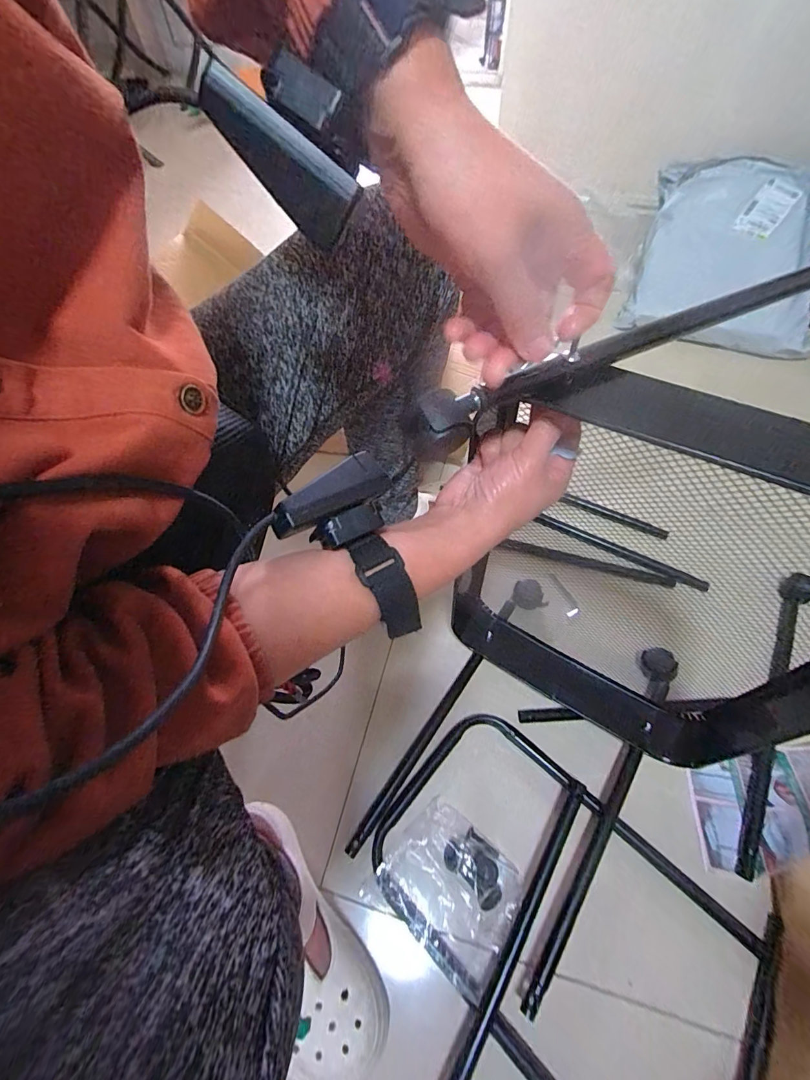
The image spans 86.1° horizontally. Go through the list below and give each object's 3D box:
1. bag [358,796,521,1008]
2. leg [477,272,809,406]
[{"bbox_3d":[0.047,0.358,0.451,0.136,0.027,0.117,31,62,20],"label":"bag"},{"bbox_3d":[0.192,-0.145,0.283,0.329,0.017,0.011,-23,58,-12],"label":"leg"}]

